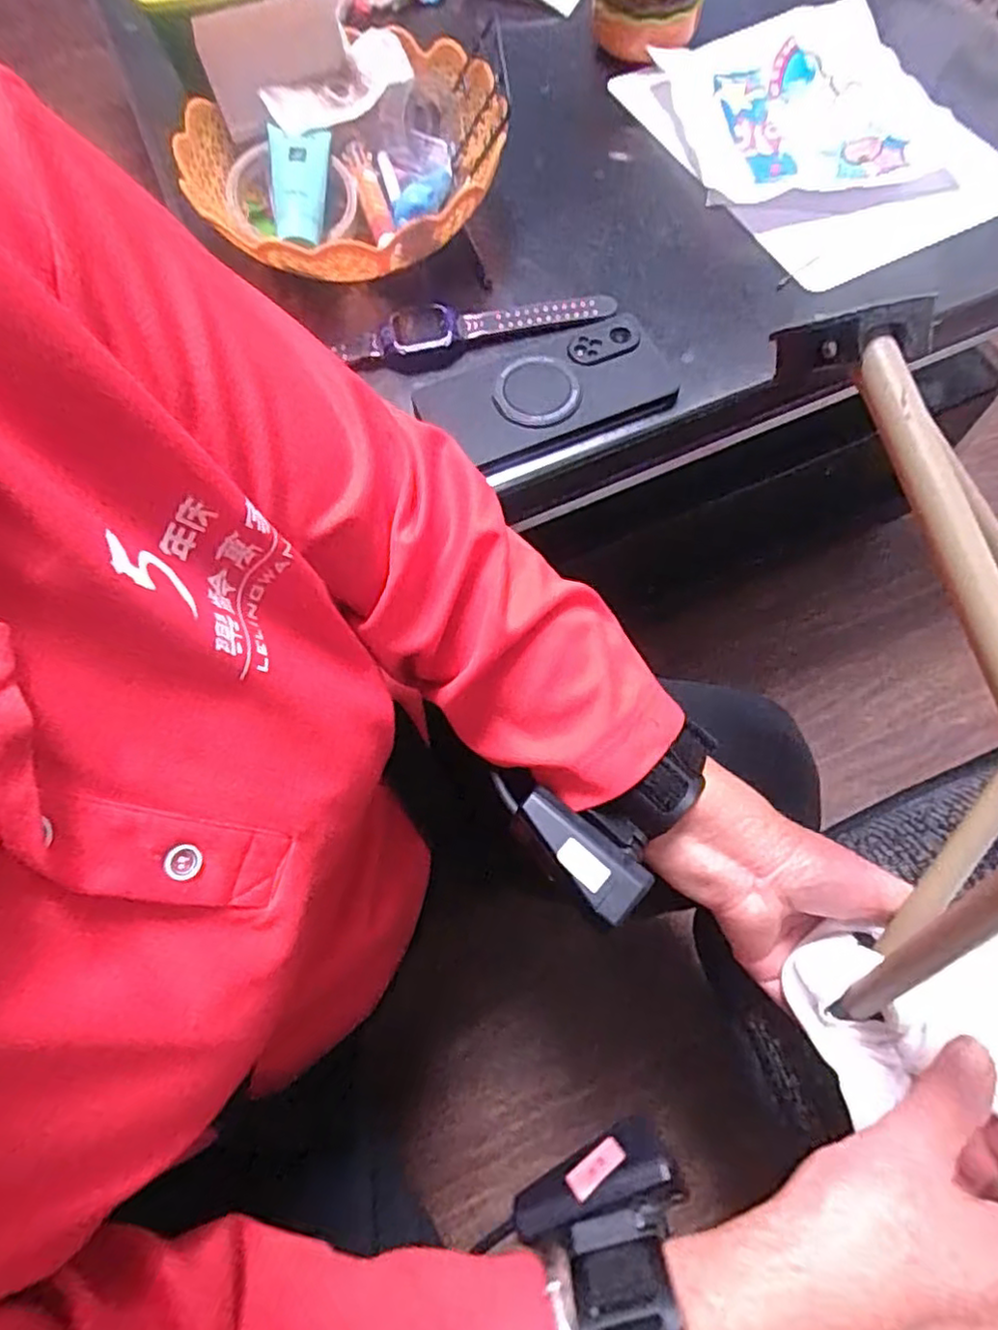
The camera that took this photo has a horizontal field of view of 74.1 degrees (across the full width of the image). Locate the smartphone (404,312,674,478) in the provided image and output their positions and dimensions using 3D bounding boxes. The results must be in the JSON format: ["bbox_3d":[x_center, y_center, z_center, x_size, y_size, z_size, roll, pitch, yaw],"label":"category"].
[{"bbox_3d":[0.032,-0.183,0.434,0.159,0.012,0.086,-22,68,-7],"label":"smartphone"}]

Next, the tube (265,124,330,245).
[{"bbox_3d":[-0.137,-0.322,0.448,0.041,0.015,0.120,-5,69,1],"label":"tube"}]

